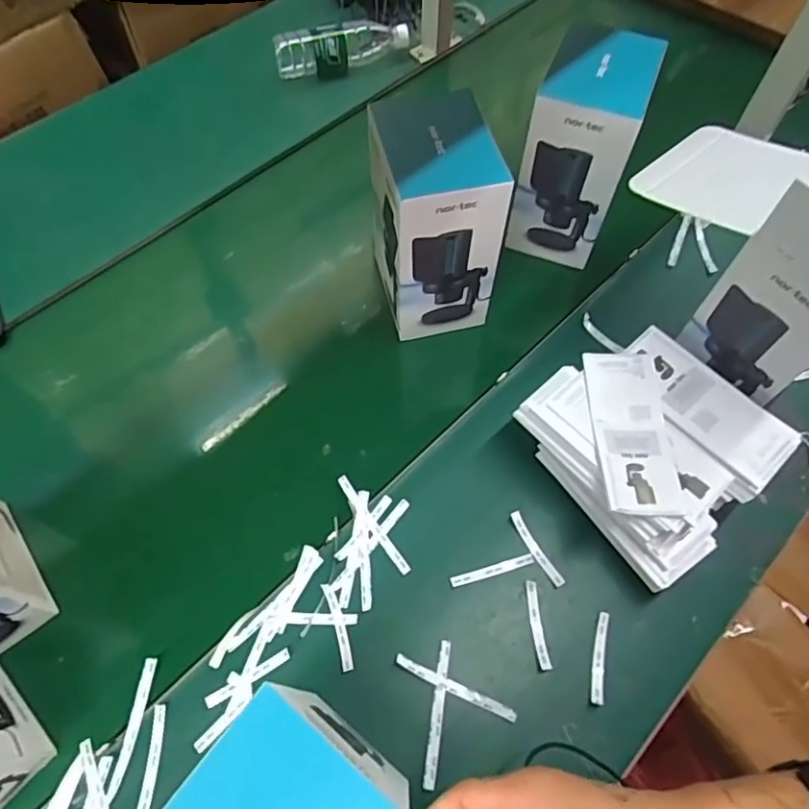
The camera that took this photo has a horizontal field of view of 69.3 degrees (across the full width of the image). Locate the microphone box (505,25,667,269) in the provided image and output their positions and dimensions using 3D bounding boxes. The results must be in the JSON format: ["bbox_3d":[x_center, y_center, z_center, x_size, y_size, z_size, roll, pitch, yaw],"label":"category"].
[{"bbox_3d":[0.218,-0.313,0.732,0.112,0.221,0.132,21,65,11],"label":"microphone box"}]

